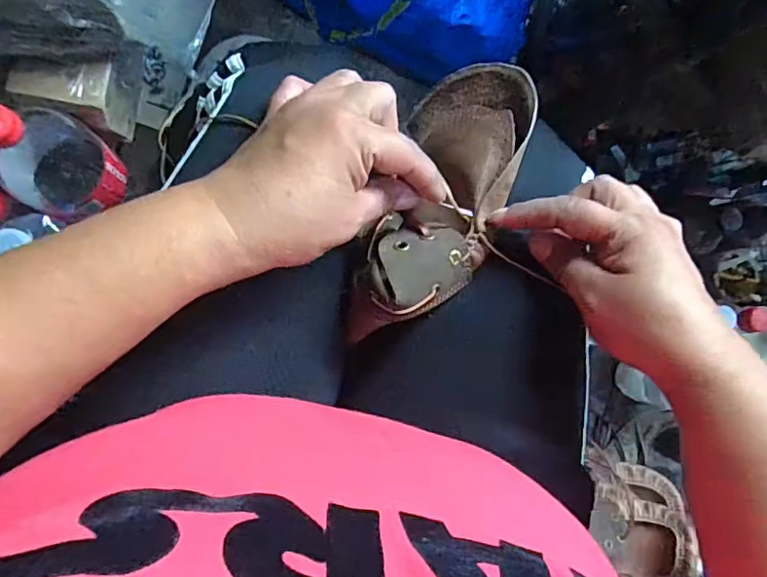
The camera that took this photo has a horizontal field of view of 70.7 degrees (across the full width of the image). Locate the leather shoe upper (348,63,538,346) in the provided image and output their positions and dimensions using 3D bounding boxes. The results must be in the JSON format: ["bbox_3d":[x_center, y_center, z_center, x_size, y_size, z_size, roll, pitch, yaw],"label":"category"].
[{"bbox_3d":[0.037,-0.054,0.332,0.064,0.070,0.179,25,79,-7],"label":"leather shoe upper"}]

